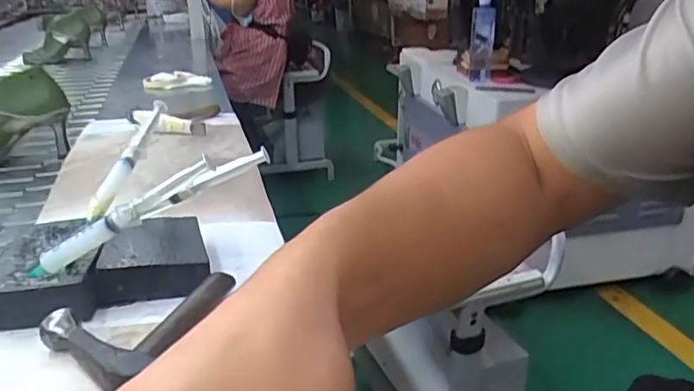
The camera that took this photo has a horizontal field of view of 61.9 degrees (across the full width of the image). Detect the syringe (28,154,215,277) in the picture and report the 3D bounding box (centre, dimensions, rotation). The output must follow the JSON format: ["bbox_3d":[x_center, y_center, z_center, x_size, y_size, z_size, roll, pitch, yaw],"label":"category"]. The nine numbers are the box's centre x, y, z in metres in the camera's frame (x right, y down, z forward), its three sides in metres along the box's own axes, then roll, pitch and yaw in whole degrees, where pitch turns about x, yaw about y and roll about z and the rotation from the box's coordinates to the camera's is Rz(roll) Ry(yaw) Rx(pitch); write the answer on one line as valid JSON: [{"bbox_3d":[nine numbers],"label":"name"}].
[{"bbox_3d":[-0.175,0.019,0.439,0.168,0.019,0.016,-31,22,7],"label":"syringe"}]

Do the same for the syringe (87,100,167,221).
[{"bbox_3d":[-0.218,-0.043,0.587,0.020,0.025,0.163,5,52,15],"label":"syringe"}]

